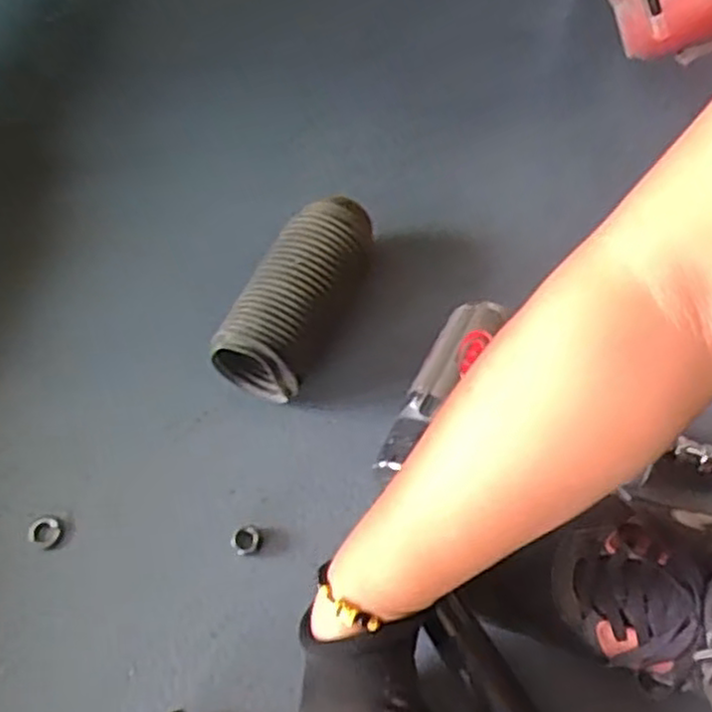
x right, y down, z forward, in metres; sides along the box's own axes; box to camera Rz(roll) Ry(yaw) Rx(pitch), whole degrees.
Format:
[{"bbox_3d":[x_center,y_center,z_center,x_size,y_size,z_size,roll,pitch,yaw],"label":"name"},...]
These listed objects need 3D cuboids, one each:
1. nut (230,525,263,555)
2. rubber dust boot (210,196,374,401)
[{"bbox_3d":[-0.079,0.130,0.517,0.021,0.012,0.022,-31,64,-17],"label":"nut"},{"bbox_3d":[-0.041,-0.051,0.562,0.071,0.063,0.173,27,78,15],"label":"rubber dust boot"}]

